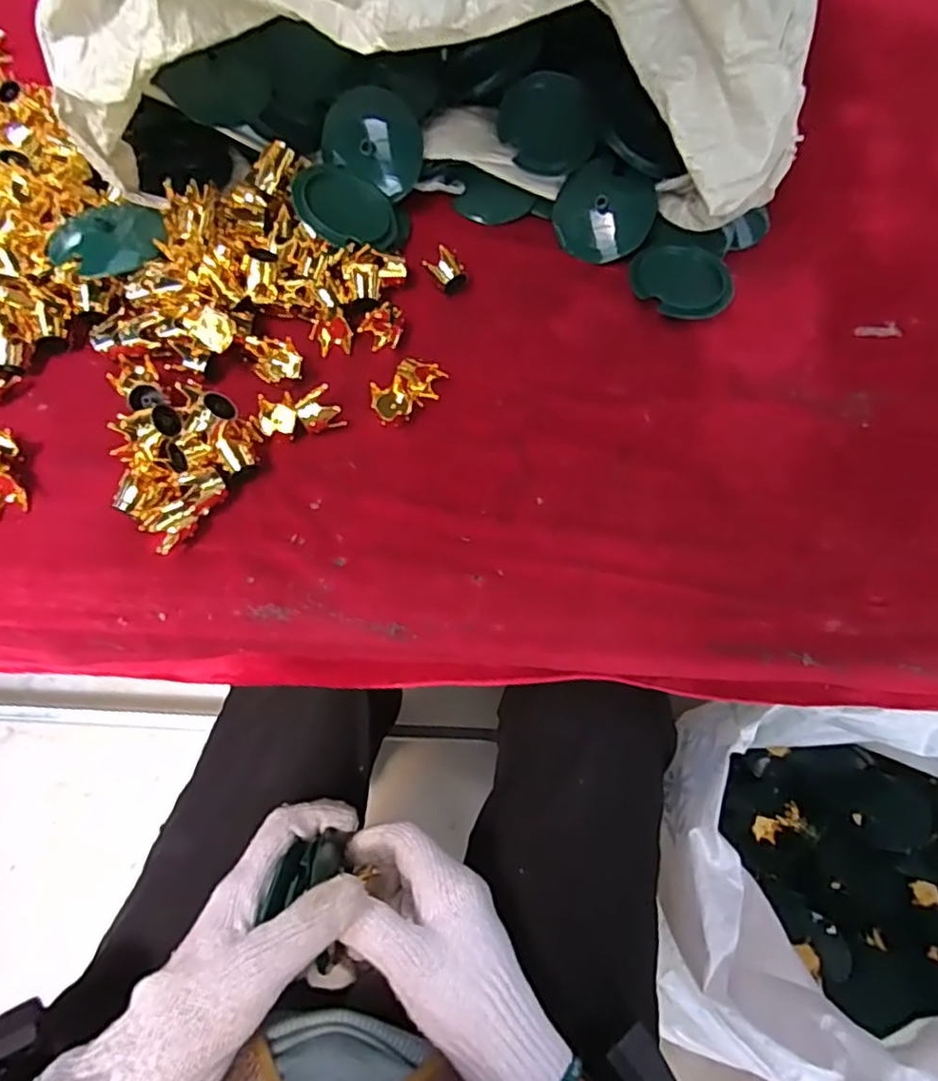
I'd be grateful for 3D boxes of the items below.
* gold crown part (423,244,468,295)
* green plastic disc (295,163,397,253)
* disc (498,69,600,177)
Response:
[{"bbox_3d":[-0.017,-0.197,0.454,0.021,0.017,0.032,-30,72,-14],"label":"gold crown part"},{"bbox_3d":[-0.087,-0.237,0.449,0.073,0.009,0.058,22,77,-17],"label":"green plastic disc"},{"bbox_3d":[0.061,-0.317,0.477,0.073,0.005,0.068,2,103,7],"label":"disc"}]

